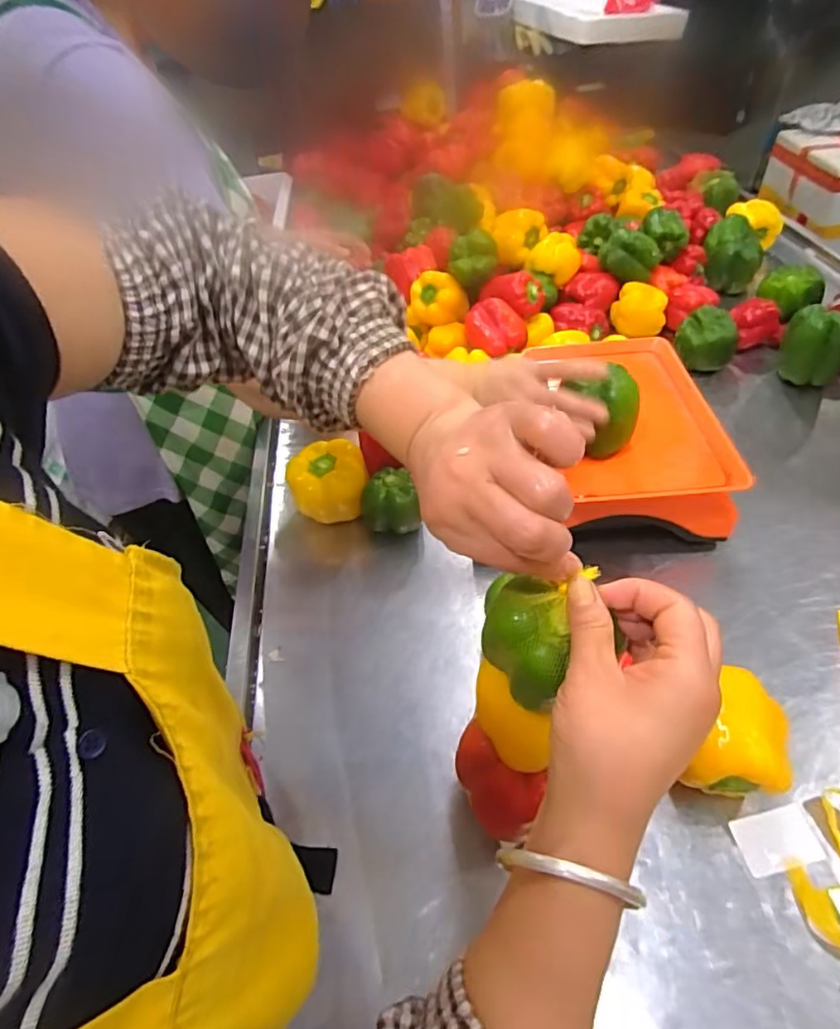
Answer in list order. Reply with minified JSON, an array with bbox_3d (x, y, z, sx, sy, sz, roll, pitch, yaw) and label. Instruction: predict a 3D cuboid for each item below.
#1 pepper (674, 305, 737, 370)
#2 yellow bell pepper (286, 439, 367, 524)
[{"bbox_3d":[0.446,-0.268,0.891,0.084,0.090,0.075,12,49,17],"label":"pepper"},{"bbox_3d":[-0.116,-0.035,0.734,0.099,0.091,0.083,-13,46,-7],"label":"yellow bell pepper"}]

